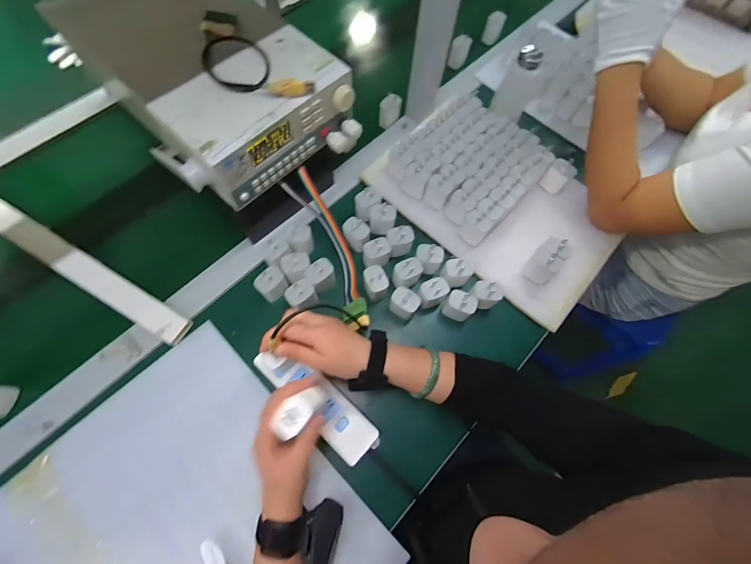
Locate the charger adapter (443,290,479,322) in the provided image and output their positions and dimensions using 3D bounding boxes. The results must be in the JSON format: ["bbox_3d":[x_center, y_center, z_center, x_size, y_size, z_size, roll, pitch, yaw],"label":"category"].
[{"bbox_3d":[0.126,0.035,0.504,0.044,0.050,0.029,21,70,5],"label":"charger adapter"}]

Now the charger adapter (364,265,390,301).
[{"bbox_3d":[-0.001,0.002,0.510,0.033,0.040,0.043,-19,72,-10],"label":"charger adapter"}]

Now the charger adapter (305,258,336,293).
[{"bbox_3d":[-0.082,-0.010,0.512,0.042,0.051,0.031,-33,74,-14],"label":"charger adapter"}]

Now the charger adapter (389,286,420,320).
[{"bbox_3d":[0.043,0.031,0.499,0.039,0.052,0.032,29,71,8],"label":"charger adapter"}]

